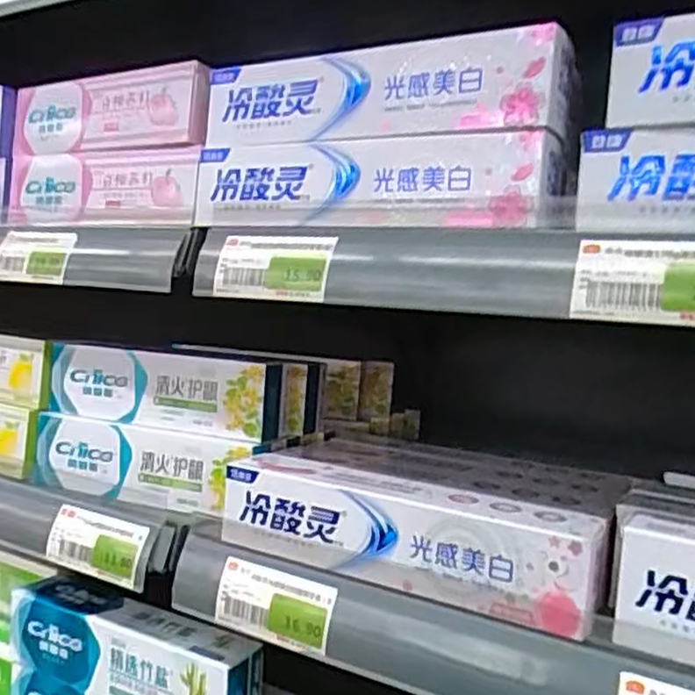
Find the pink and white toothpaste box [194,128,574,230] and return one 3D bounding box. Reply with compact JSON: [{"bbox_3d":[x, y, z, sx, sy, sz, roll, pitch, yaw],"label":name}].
[{"bbox_3d":[0.015,-0.095,0.419,0.239,0.050,0.045,6,4,27],"label":"pink and white toothpaste box"}]

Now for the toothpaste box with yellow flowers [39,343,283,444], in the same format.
[{"bbox_3d":[-0.144,0.032,0.535,0.203,0.056,0.033,5,4,22],"label":"toothpaste box with yellow flowers"}]

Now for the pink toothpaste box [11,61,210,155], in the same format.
[{"bbox_3d":[-0.180,-0.171,0.519,0.205,0.053,0.027,6,4,29],"label":"pink toothpaste box"}]

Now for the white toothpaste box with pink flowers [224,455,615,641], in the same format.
[{"bbox_3d":[0.030,0.108,0.418,0.229,0.053,0.045,6,4,27],"label":"white toothpaste box with pink flowers"}]

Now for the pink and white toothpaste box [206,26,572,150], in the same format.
[{"bbox_3d":[0.016,-0.146,0.410,0.229,0.050,0.038,6,4,27],"label":"pink and white toothpaste box"}]

